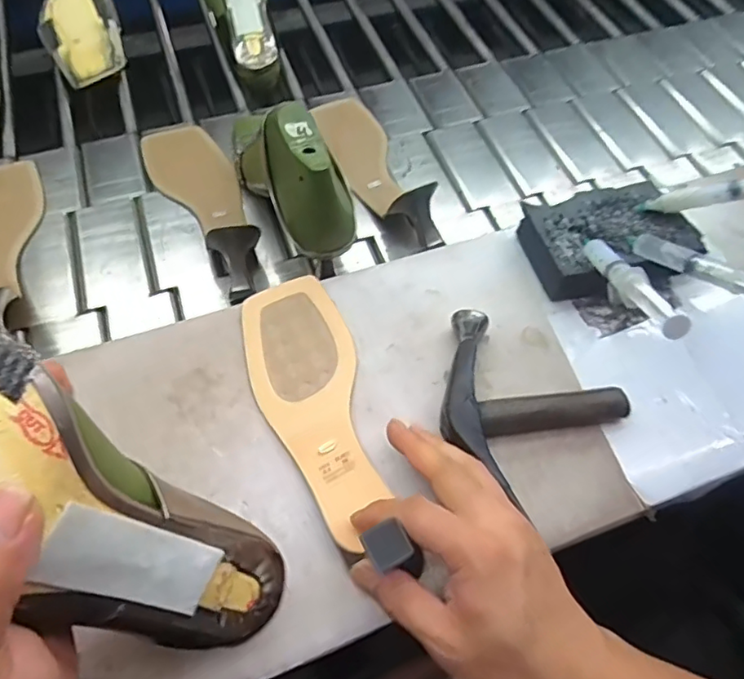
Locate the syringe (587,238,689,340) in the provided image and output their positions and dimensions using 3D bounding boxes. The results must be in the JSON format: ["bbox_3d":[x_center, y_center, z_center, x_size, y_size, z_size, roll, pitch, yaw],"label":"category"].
[{"bbox_3d":[0.169,-0.040,0.383,0.018,0.021,0.147,2,29,-1],"label":"syringe"}]

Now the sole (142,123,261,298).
[{"bbox_3d":[-0.159,-0.145,0.558,0.073,0.043,0.247,-28,64,-17],"label":"sole"}]

